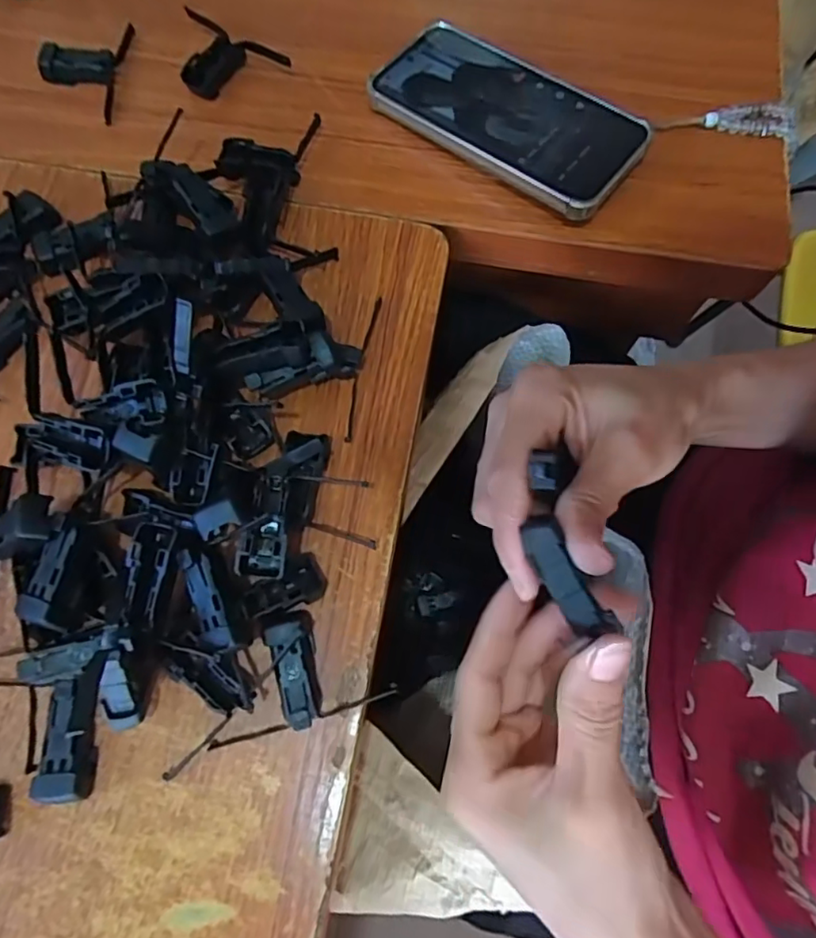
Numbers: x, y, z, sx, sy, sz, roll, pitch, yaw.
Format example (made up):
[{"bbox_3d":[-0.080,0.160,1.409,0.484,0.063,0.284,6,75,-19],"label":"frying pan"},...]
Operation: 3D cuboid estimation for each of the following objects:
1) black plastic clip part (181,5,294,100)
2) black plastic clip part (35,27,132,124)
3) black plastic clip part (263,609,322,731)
[{"bbox_3d":[-0.127,-0.270,0.378,0.081,0.015,0.050,32,74,9],"label":"black plastic clip part"},{"bbox_3d":[-0.216,-0.266,0.377,0.050,0.016,0.080,2,72,0],"label":"black plastic clip part"},{"bbox_3d":[-0.051,0.090,0.260,0.020,0.015,0.050,-15,73,-6],"label":"black plastic clip part"}]

